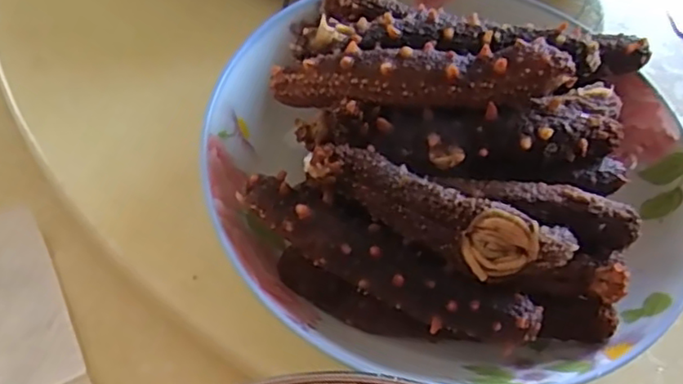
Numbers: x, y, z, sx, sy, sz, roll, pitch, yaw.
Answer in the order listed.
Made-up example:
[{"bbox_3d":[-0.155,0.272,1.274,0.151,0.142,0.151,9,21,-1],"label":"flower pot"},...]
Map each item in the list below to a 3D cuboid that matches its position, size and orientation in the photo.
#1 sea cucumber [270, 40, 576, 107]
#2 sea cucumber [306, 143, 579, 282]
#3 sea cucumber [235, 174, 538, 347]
[{"bbox_3d":[0.029,-0.041,0.225,0.105,0.018,0.017,2,57,-6],"label":"sea cucumber"},{"bbox_3d":[0.032,0.007,0.207,0.091,0.016,0.026,22,58,7],"label":"sea cucumber"},{"bbox_3d":[0.014,0.023,0.211,0.107,0.018,0.022,27,58,11],"label":"sea cucumber"}]

